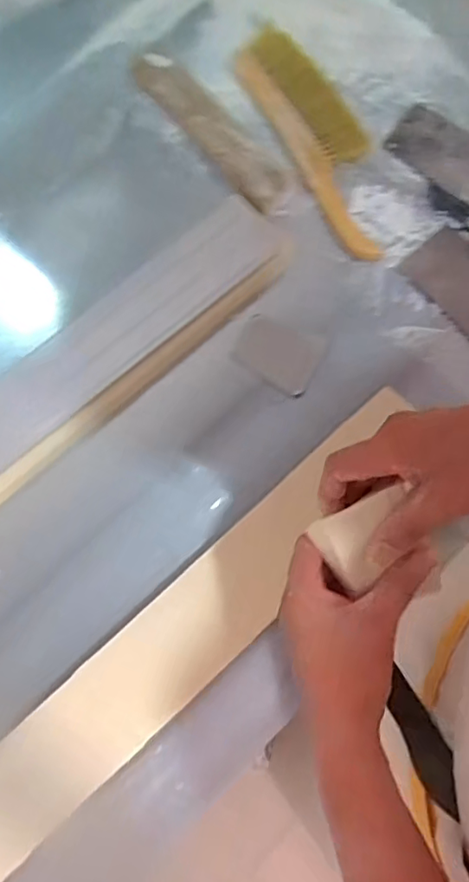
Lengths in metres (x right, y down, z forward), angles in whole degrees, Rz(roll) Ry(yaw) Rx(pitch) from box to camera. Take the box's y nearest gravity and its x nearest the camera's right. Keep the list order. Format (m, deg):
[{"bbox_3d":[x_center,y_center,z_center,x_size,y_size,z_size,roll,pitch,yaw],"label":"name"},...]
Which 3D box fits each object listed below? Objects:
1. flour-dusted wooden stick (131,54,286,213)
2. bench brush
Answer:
[{"bbox_3d":[-0.031,-0.395,0.718,0.060,0.029,0.261,-40,81,-7],"label":"flour-dusted wooden stick"},{"bbox_3d":[0.121,-0.373,0.693,0.103,0.061,0.297,-29,80,-5],"label":"bench brush"}]

